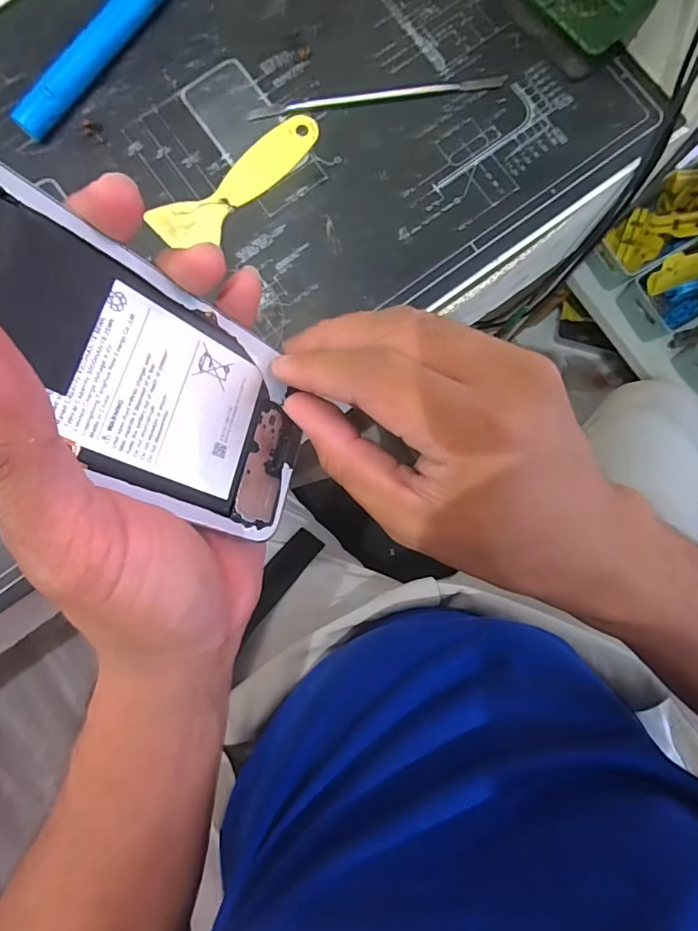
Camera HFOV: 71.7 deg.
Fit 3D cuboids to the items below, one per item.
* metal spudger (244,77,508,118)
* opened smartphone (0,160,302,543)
[{"bbox_3d":[0.019,-0.245,0.320,0.171,0.004,0.007,-8,86,-1],"label":"metal spudger"},{"bbox_3d":[-0.077,-0.034,0.144,0.159,0.004,0.075,27,68,-41],"label":"opened smartphone"}]

